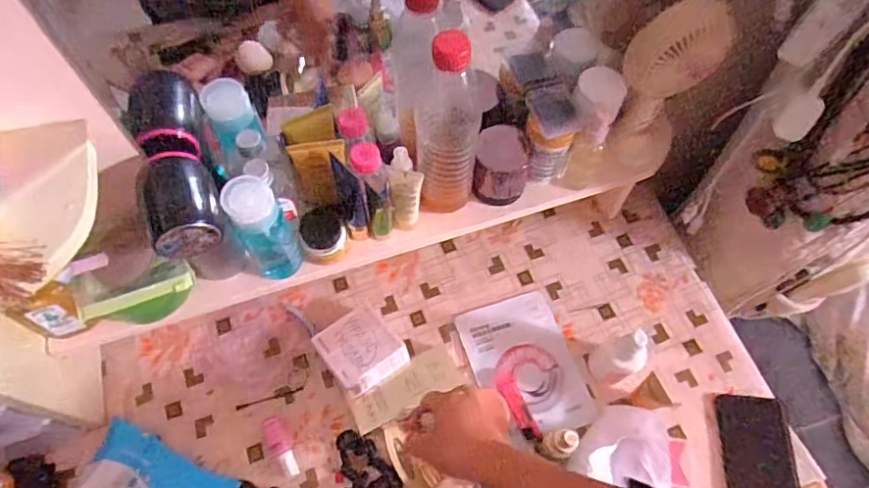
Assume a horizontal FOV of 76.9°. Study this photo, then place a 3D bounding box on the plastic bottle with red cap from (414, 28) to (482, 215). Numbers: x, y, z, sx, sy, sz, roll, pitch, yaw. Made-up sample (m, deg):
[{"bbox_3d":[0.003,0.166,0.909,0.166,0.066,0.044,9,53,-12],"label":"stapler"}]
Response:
[{"bbox_3d":[0.017,-0.106,0.530,0.065,0.214,0.057,-3,63,-3],"label":"plastic bottle with red cap"}]

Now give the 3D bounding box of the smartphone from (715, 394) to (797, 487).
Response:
[{"bbox_3d":[0.360,0.249,0.600,0.069,0.010,0.161,4,63,1],"label":"smartphone"}]

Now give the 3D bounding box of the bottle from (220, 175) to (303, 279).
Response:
[{"bbox_3d":[-0.166,-0.009,0.545,0.046,0.140,0.046,0,63,-1],"label":"bottle"}]

